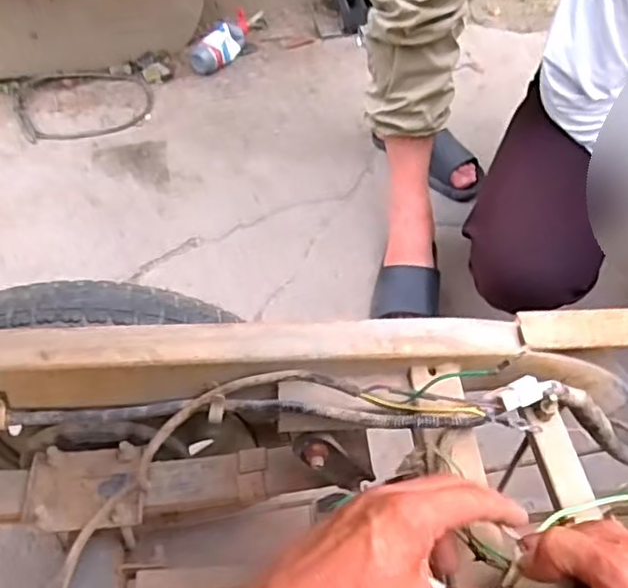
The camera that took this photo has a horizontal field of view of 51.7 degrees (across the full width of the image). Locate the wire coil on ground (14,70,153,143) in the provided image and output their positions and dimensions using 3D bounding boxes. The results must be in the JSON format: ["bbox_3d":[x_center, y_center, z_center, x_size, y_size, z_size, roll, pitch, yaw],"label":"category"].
[{"bbox_3d":[-0.516,-0.423,1.438,0.307,0.013,0.218,-5,54,-6],"label":"wire coil on ground"}]

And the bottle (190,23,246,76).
[{"bbox_3d":[-0.220,-0.586,1.535,0.069,0.056,0.174,26,56,16],"label":"bottle"}]

